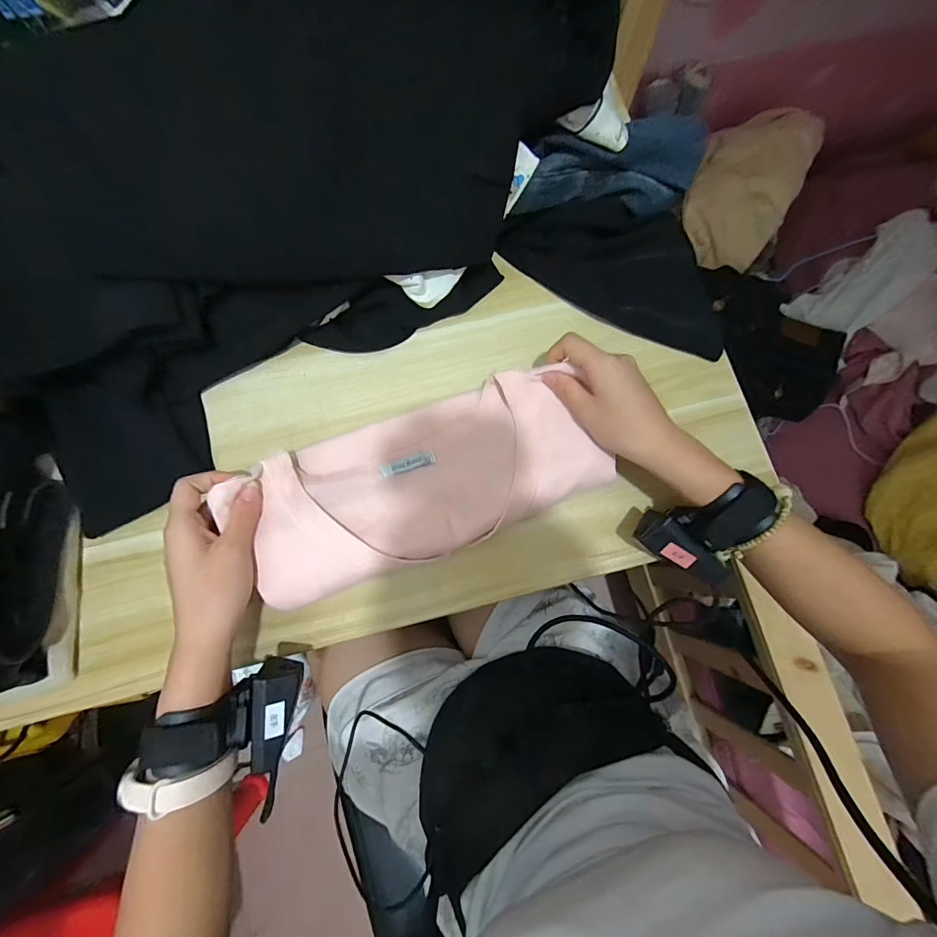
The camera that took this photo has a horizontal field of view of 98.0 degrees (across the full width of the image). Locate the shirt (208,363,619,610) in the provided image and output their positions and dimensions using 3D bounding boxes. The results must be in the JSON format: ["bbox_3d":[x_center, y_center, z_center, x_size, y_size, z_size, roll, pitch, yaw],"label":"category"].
[{"bbox_3d":[-0.037,0.005,0.343,0.280,0.050,0.130,-20,79,-6],"label":"shirt"}]

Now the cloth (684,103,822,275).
[{"bbox_3d":[0.456,-0.462,0.664,0.167,0.099,0.252,25,79,4],"label":"cloth"}]

